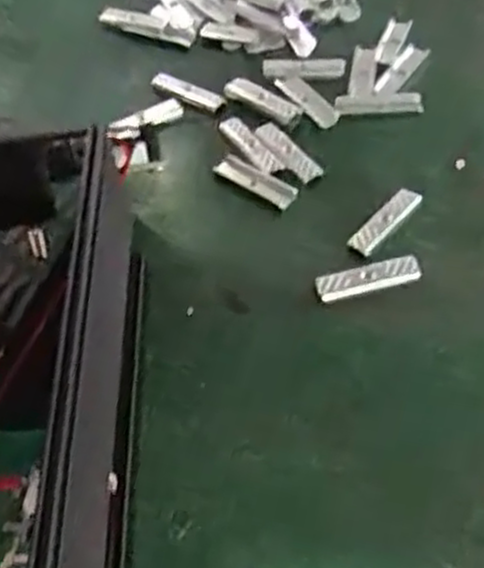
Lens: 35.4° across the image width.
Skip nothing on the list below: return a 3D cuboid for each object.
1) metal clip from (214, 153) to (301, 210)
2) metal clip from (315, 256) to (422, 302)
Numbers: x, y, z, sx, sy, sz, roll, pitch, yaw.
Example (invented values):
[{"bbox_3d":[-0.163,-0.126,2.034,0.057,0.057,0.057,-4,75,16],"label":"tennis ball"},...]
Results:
[{"bbox_3d":[0.004,-0.034,0.253,0.029,0.005,0.009,28,60,23],"label":"metal clip"},{"bbox_3d":[0.037,-0.001,0.222,0.030,0.005,0.008,-12,54,-5],"label":"metal clip"}]

